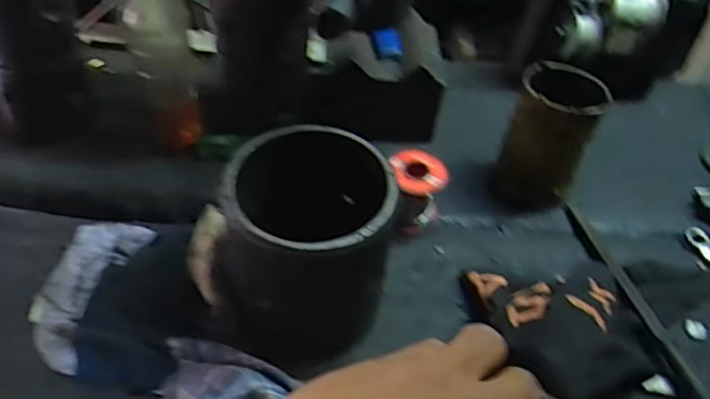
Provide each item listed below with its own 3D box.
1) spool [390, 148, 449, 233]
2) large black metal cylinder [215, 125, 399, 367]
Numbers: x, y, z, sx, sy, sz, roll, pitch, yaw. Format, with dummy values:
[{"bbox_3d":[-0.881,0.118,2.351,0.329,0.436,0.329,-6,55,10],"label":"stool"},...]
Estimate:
[{"bbox_3d":[0.051,-0.003,0.512,0.047,0.070,0.048,4,42,-3],"label":"spool"},{"bbox_3d":[-0.036,0.031,0.411,0.110,0.132,0.120,-8,44,-16],"label":"large black metal cylinder"}]

